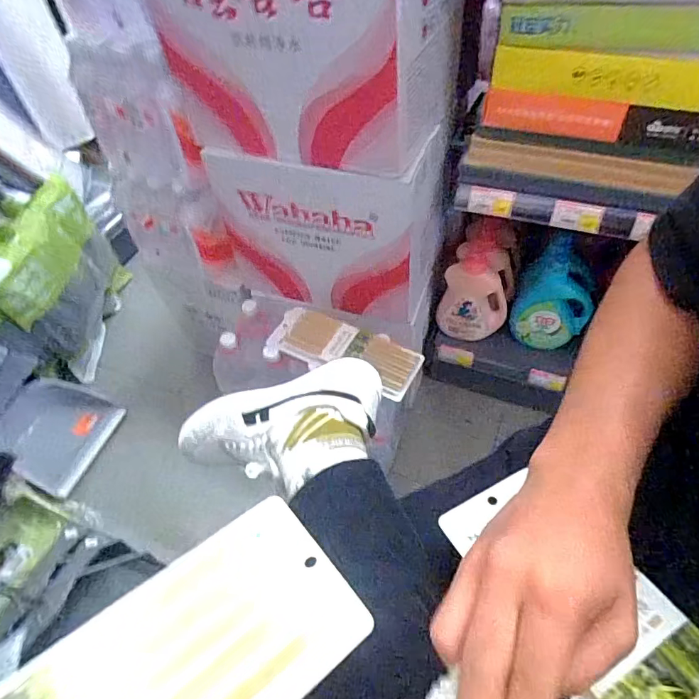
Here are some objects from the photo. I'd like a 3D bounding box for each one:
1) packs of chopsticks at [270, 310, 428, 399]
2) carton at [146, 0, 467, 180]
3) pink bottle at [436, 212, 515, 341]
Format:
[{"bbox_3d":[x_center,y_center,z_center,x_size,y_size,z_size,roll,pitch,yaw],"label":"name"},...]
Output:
[{"bbox_3d":[-0.011,-0.004,0.867,0.277,0.028,0.104,22,57,21],"label":"packs of chopsticks"},{"bbox_3d":[-0.051,-0.476,0.677,0.366,0.309,0.248,15,55,17],"label":"carton"},{"bbox_3d":[0.274,-0.140,1.009,0.139,0.260,0.078,15,16,17],"label":"pink bottle"}]

